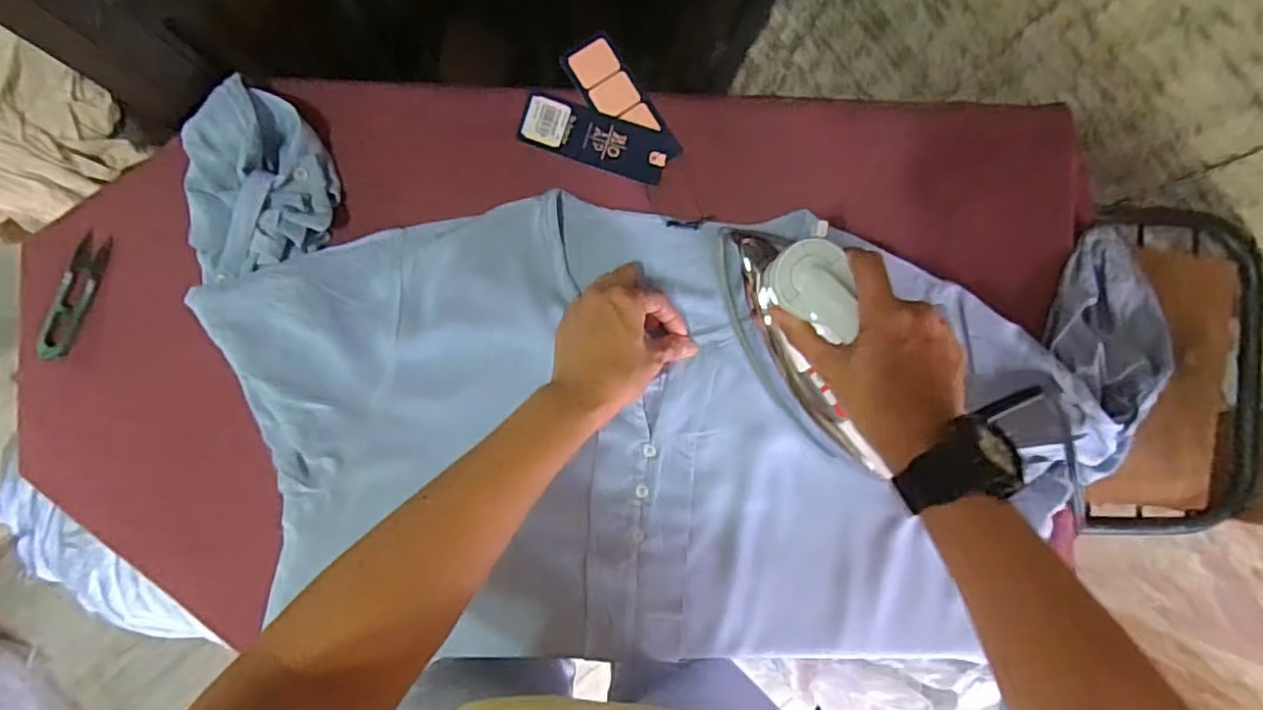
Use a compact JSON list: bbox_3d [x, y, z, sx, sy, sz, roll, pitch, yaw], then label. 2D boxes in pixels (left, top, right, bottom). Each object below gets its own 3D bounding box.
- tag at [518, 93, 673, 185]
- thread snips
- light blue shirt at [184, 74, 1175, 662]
[{"bbox_3d":[-0.029,-0.176,0.521,0.119,0.004,0.041,17,90,-3],"label":"tag"},{"bbox_3d":[-0.431,-0.045,0.498,0.022,0.009,0.099,18,84,-2],"label":"thread snips"},{"bbox_3d":[0.032,0.058,0.510,0.759,0.067,0.381,9,85,-3],"label":"light blue shirt"}]

